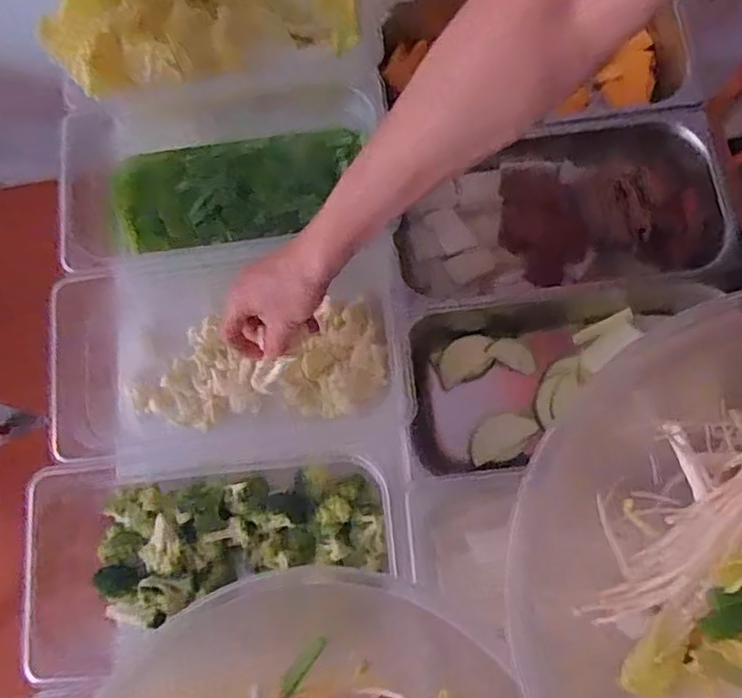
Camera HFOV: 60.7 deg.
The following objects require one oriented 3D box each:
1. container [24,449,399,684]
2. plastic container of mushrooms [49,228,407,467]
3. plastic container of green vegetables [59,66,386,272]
[{"bbox_3d":[-0.145,0.173,0.562,0.321,0.067,0.166,-12,76,-1],"label":"container"},{"bbox_3d":[-0.138,0.009,0.624,0.325,0.125,0.184,-6,76,0],"label":"plastic container of mushrooms"},{"bbox_3d":[-0.152,-0.179,0.645,0.331,0.084,0.160,-16,76,-2],"label":"plastic container of green vegetables"}]

